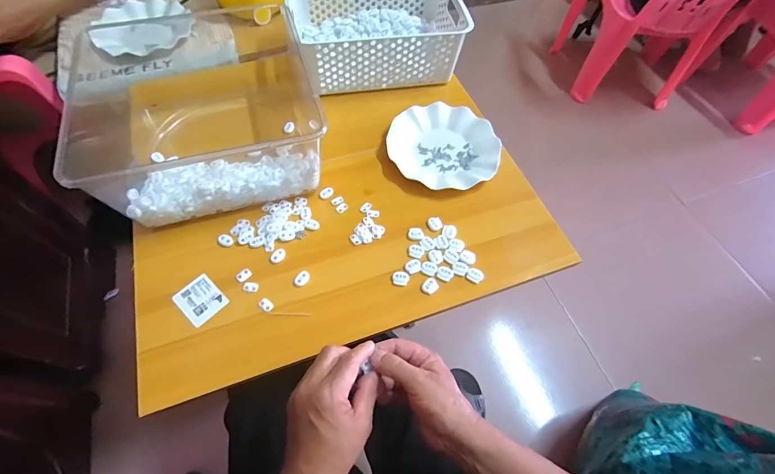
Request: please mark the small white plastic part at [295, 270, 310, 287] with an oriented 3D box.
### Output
[{"bbox_3d":[-0.116,0.057,0.498,0.016,0.004,0.024,26,62,12],"label":"small white plastic part"}]

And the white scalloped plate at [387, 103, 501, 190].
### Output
[{"bbox_3d":[0.093,-0.149,0.611,0.178,0.027,0.176,1,60,-2],"label":"white scalloped plate"}]

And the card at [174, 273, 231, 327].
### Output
[{"bbox_3d":[-0.246,0.082,0.481,0.060,0.004,0.049,39,66,18],"label":"card"}]

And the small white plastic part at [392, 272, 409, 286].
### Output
[{"bbox_3d":[0.018,0.057,0.503,0.023,0.004,0.019,10,60,3],"label":"small white plastic part"}]

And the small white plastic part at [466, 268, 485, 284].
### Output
[{"bbox_3d":[0.122,0.053,0.506,0.022,0.007,0.018,30,63,14],"label":"small white plastic part"}]

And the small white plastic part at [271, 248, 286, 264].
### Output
[{"bbox_3d":[-0.154,0.026,0.514,0.017,0.004,0.023,34,64,16],"label":"small white plastic part"}]

